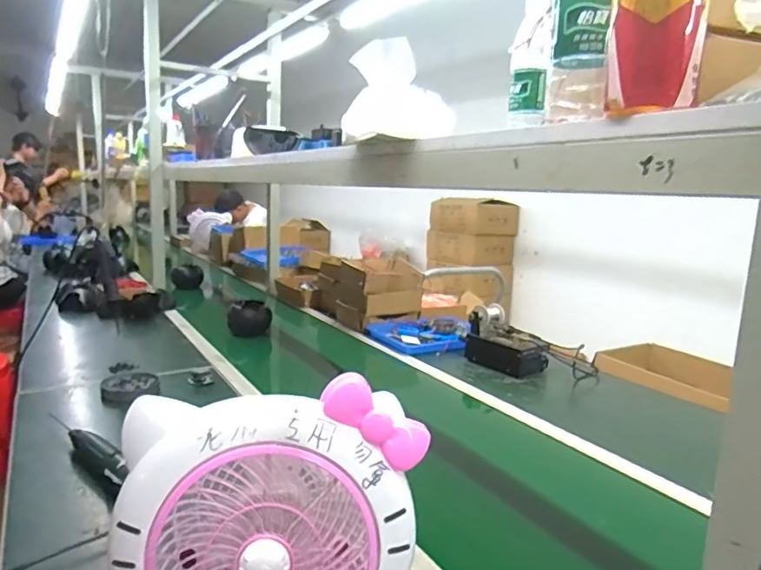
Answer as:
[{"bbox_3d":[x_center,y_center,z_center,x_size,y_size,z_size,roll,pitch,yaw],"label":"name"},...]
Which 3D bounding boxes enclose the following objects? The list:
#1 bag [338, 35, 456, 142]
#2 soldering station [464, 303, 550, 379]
[{"bbox_3d":[0.019,-0.234,0.663,0.095,0.108,0.125,-2,11,-21],"label":"bag"},{"bbox_3d":[0.320,0.140,1.387,0.109,0.131,0.193,-6,13,-36],"label":"soldering station"}]

